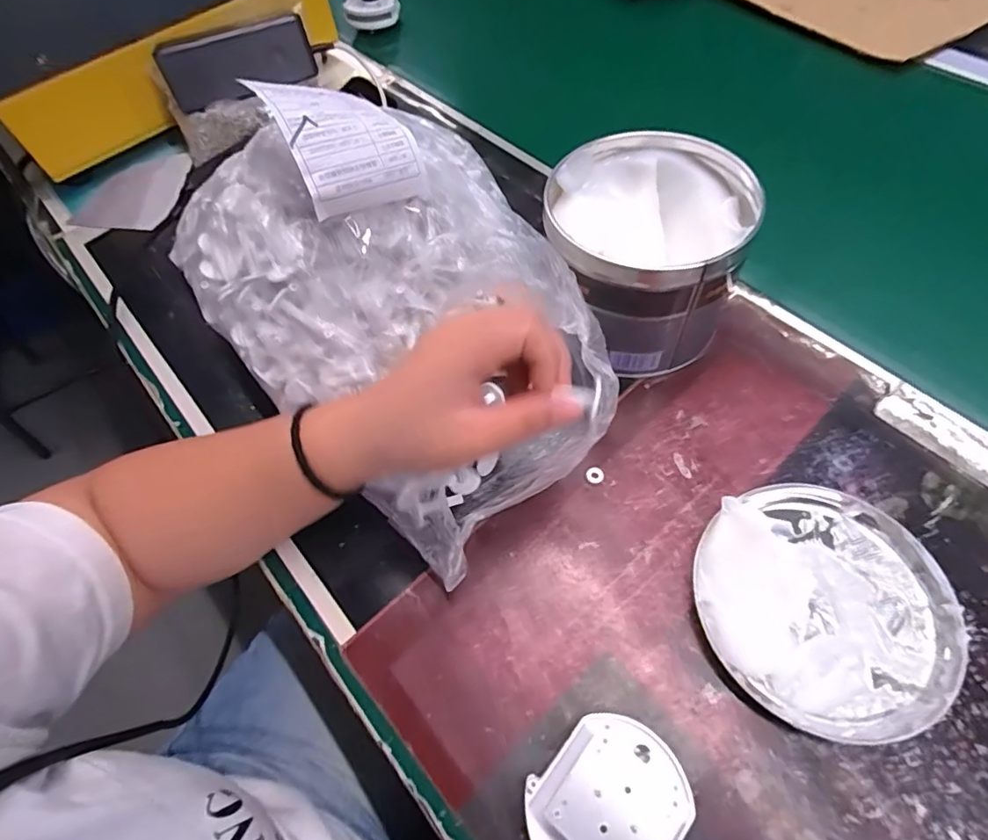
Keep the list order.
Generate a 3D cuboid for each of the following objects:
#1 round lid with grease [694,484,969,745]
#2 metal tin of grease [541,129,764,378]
[{"bbox_3d":[0.175,0.093,0.286,0.125,0.022,0.127,-2,58,3],"label":"round lid with grease"},{"bbox_3d":[0.099,-0.108,0.365,0.121,0.103,0.121,-2,58,3],"label":"metal tin of grease"}]

